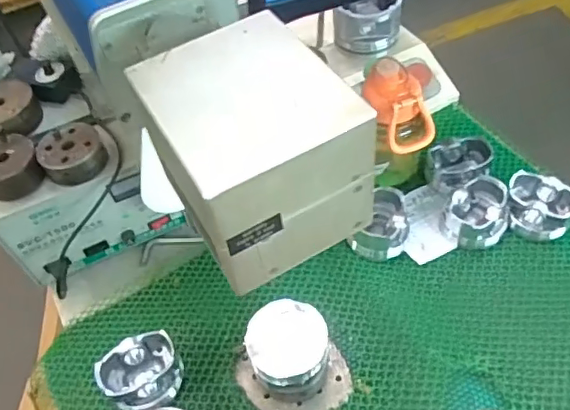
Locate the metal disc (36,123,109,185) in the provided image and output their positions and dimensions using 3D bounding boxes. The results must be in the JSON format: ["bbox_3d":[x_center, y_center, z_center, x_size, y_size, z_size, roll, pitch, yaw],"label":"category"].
[{"bbox_3d":[-0.248,-0.061,0.644,0.069,0.033,0.069,-3,51,3],"label":"metal disc"}]

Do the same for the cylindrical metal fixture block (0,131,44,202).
[{"bbox_3d":[-0.316,-0.042,0.637,0.069,0.037,0.068,-3,51,3],"label":"cylindrical metal fixture block"}]

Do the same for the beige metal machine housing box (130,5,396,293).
[{"bbox_3d":[-0.019,-0.033,0.324,0.108,0.089,0.116,-27,54,-16],"label":"beige metal machine housing box"}]

